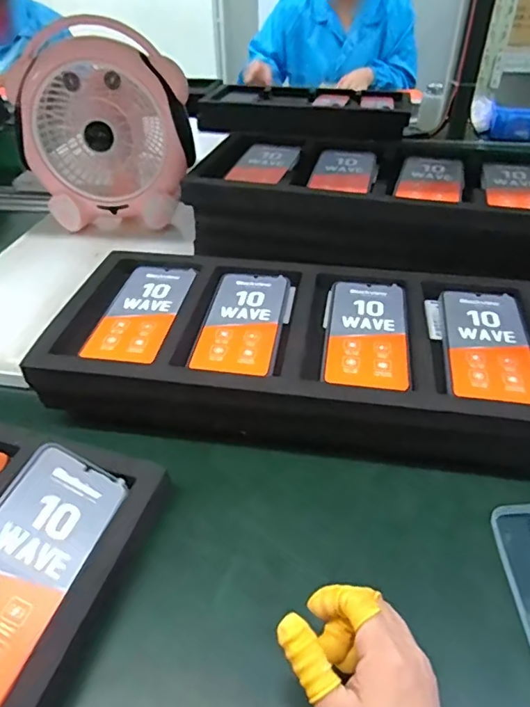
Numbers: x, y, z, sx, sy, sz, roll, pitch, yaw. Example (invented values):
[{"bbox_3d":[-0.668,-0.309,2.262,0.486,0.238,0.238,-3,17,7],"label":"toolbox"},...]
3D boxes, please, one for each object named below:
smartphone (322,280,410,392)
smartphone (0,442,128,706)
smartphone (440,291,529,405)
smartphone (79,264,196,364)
[{"bbox_3d":[0.102,-0.024,0.509,0.074,0.008,0.173,6,39,8],"label":"smartphone"},{"bbox_3d":[-0.171,0.148,0.362,0.076,0.004,0.170,33,48,-7],"label":"smartphone"},{"bbox_3d":[0.214,-0.011,0.491,0.073,0.012,0.169,7,39,9],"label":"smartphone"},{"bbox_3d":[-0.128,-0.047,0.540,0.074,0.008,0.167,5,39,7],"label":"smartphone"}]

